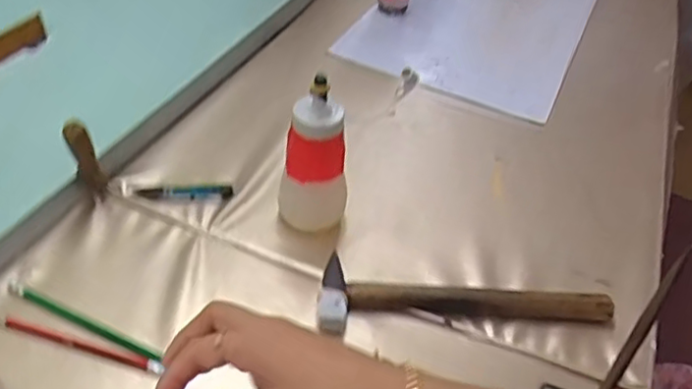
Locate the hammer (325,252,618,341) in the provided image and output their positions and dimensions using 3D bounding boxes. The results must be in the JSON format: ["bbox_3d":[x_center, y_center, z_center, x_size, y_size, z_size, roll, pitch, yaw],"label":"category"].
[{"bbox_3d":[0.101,0.090,0.573,0.250,0.023,0.077,2,41,-7],"label":"hammer"}]

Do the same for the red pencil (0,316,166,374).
[{"bbox_3d":[-0.210,0.116,0.515,0.136,0.006,0.011,15,41,8],"label":"red pencil"}]

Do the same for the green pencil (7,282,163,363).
[{"bbox_3d":[-0.211,0.102,0.530,0.148,0.005,0.011,21,42,14],"label":"green pencil"}]

